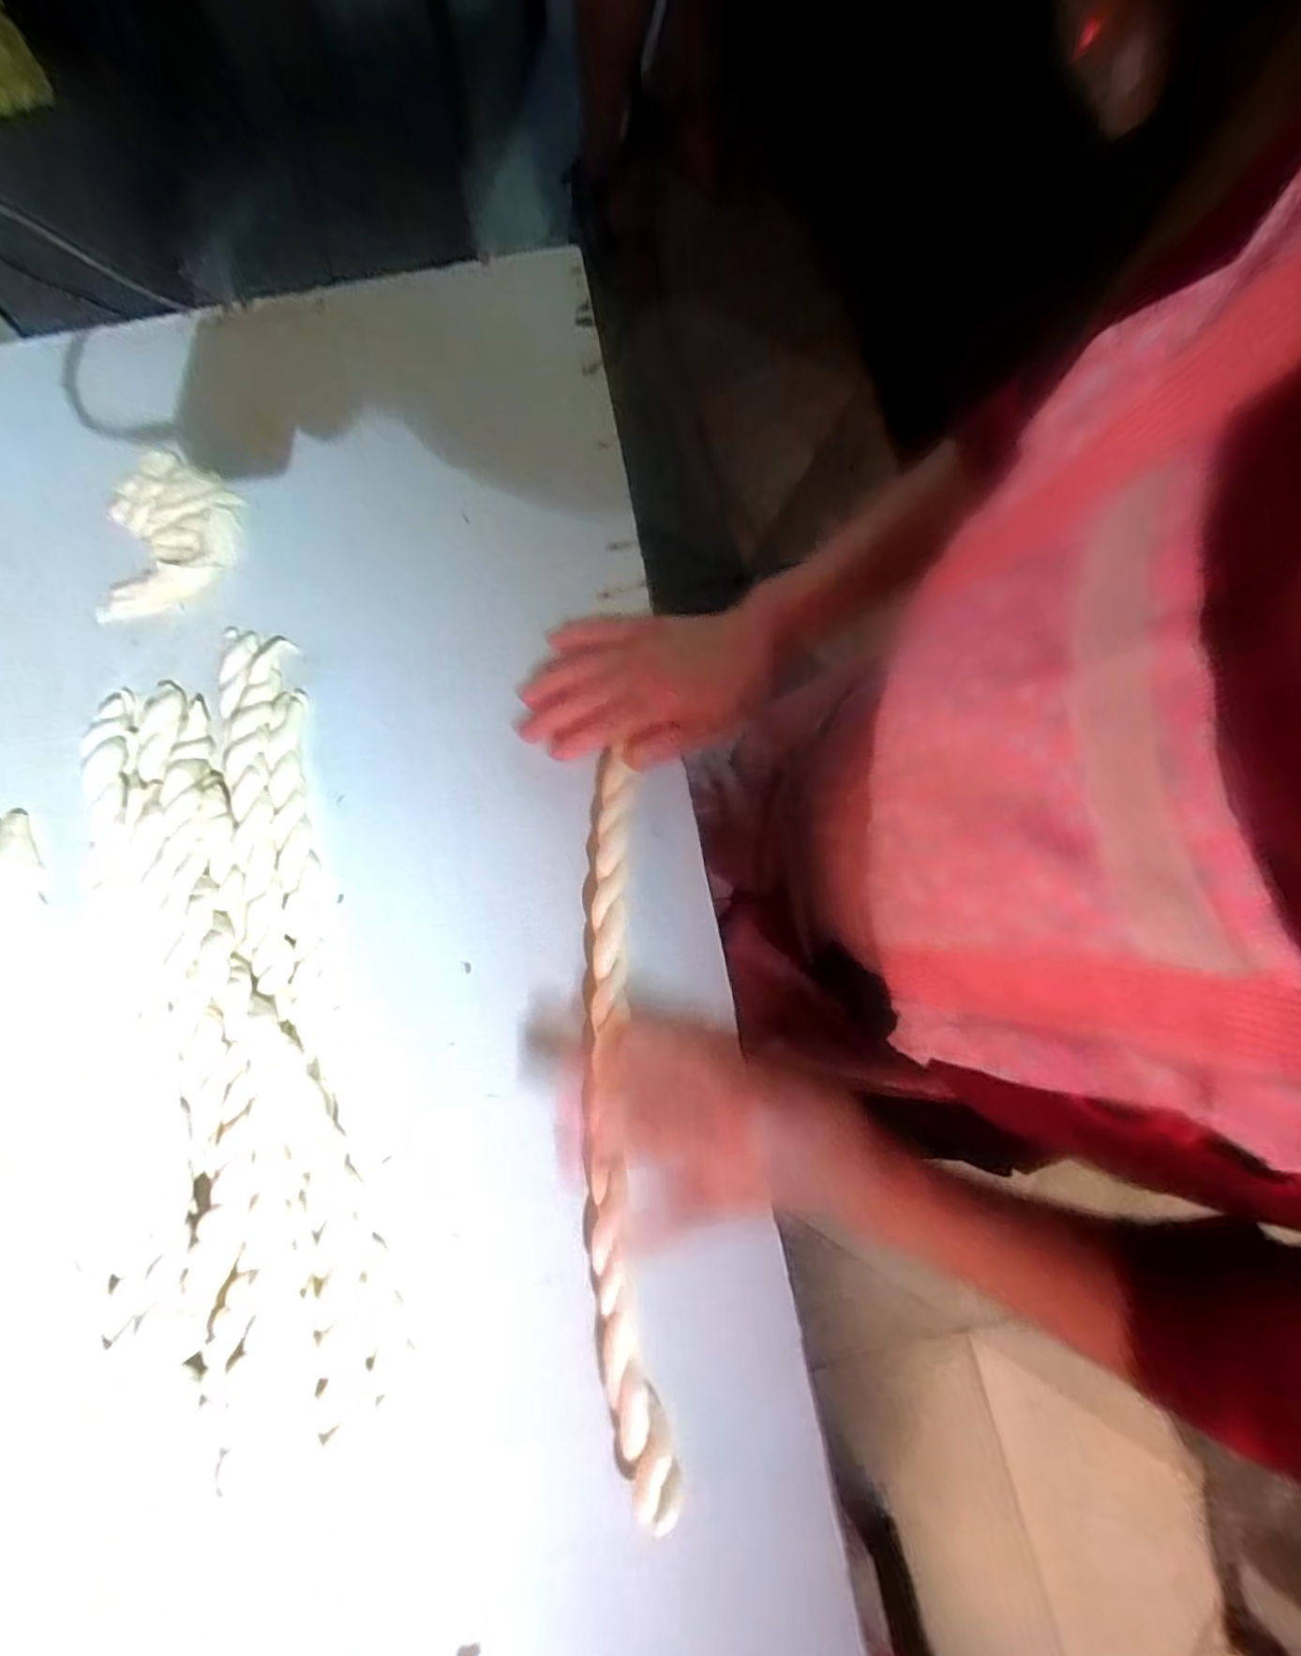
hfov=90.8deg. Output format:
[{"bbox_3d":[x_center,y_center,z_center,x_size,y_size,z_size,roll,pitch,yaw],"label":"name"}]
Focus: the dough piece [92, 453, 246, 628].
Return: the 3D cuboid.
[{"bbox_3d":[-0.318,-0.194,0.422,0.083,0.019,0.105,0,81,2],"label":"dough piece"}]

